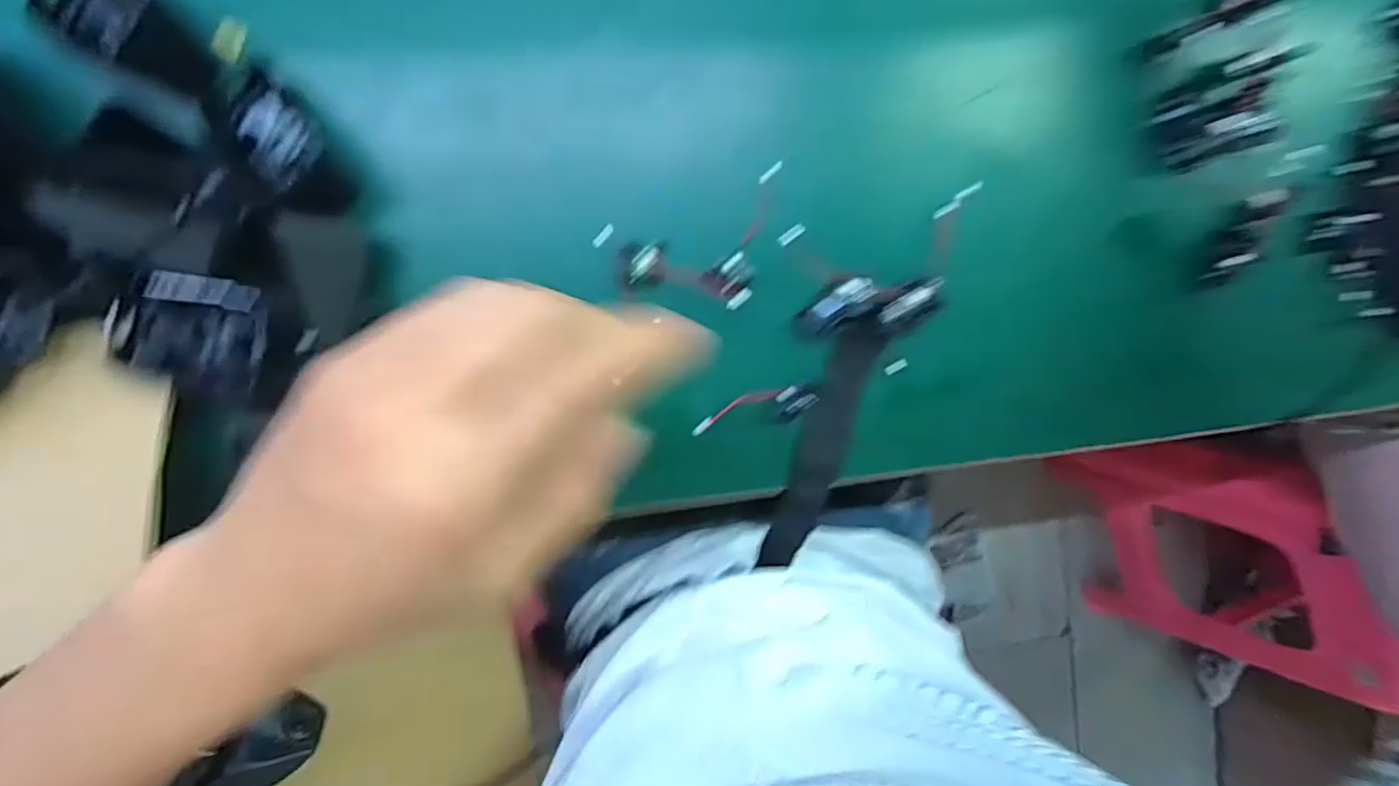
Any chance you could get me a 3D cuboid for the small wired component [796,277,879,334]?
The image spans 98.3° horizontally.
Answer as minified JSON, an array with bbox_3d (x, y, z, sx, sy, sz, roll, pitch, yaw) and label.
[{"bbox_3d":[0.074,-0.048,0.330,0.044,0.011,0.022,-30,99,-4],"label":"small wired component"}]

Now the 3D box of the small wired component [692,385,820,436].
[{"bbox_3d":[0.031,0.009,0.334,0.069,0.015,0.016,-13,97,-6],"label":"small wired component"}]

